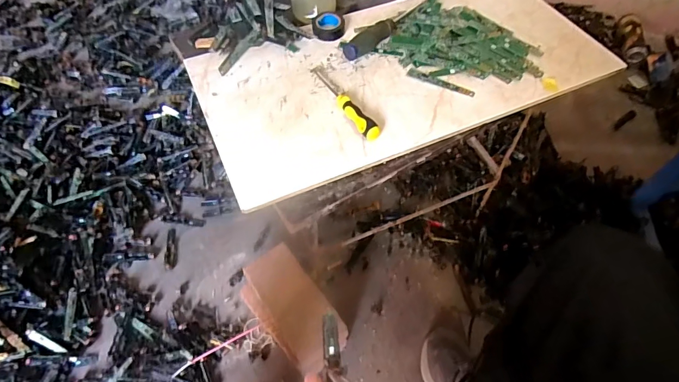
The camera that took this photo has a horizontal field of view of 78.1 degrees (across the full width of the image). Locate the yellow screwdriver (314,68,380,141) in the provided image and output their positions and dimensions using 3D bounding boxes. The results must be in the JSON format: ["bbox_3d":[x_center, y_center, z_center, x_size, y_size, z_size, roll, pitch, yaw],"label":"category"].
[{"bbox_3d":[0.007,-0.125,0.568,0.024,0.022,0.152,-23,58,-16],"label":"yellow screwdriver"}]

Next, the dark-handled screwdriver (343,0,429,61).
[{"bbox_3d":[0.078,-0.259,0.651,0.027,0.025,0.207,35,61,22],"label":"dark-handled screwdriver"}]

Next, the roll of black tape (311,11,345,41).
[{"bbox_3d":[-0.017,-0.262,0.660,0.050,0.020,0.054,0,54,0],"label":"roll of black tape"}]

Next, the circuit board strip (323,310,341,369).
[{"bbox_3d":[-0.008,0.132,0.374,0.013,0.007,0.047,-5,78,-7],"label":"circuit board strip"}]

